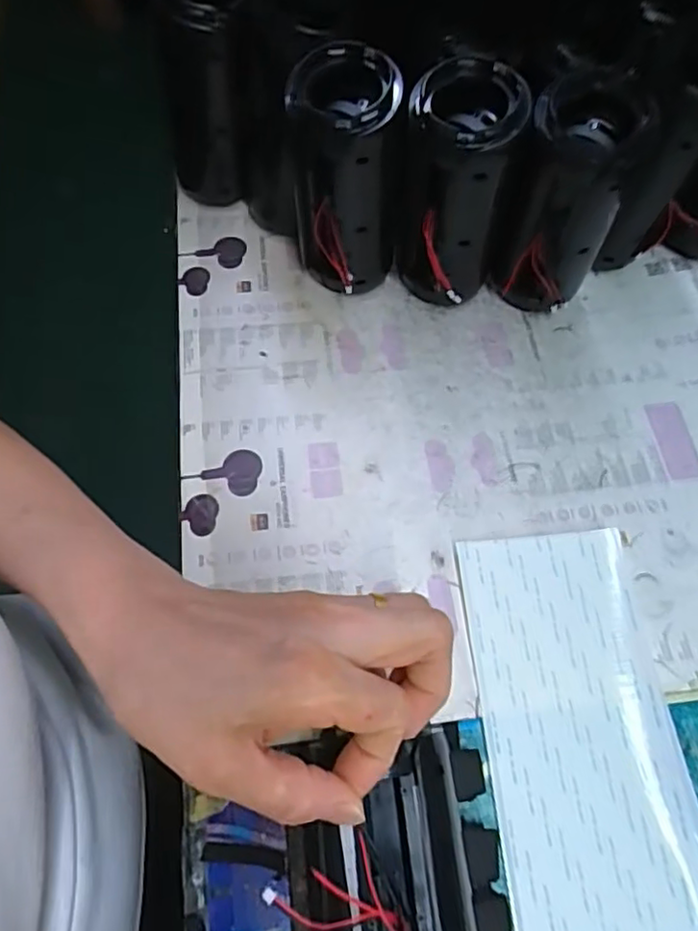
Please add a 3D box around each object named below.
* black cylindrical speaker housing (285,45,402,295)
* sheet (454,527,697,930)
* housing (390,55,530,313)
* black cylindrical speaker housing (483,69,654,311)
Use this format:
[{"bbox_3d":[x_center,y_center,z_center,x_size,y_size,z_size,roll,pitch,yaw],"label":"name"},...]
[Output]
[{"bbox_3d":[-0.003,-0.165,0.390,0.062,0.142,0.060,1,65,-1],"label":"black cylindrical speaker housing"},{"bbox_3d":[0.124,0.178,0.305,0.098,0.015,0.299,-5,65,-4],"label":"sheet"},{"bbox_3d":[0.061,-0.157,0.389,0.063,0.146,0.066,14,65,5],"label":"housing"},{"bbox_3d":[0.126,-0.155,0.390,0.067,0.147,0.058,14,65,5],"label":"black cylindrical speaker housing"}]

